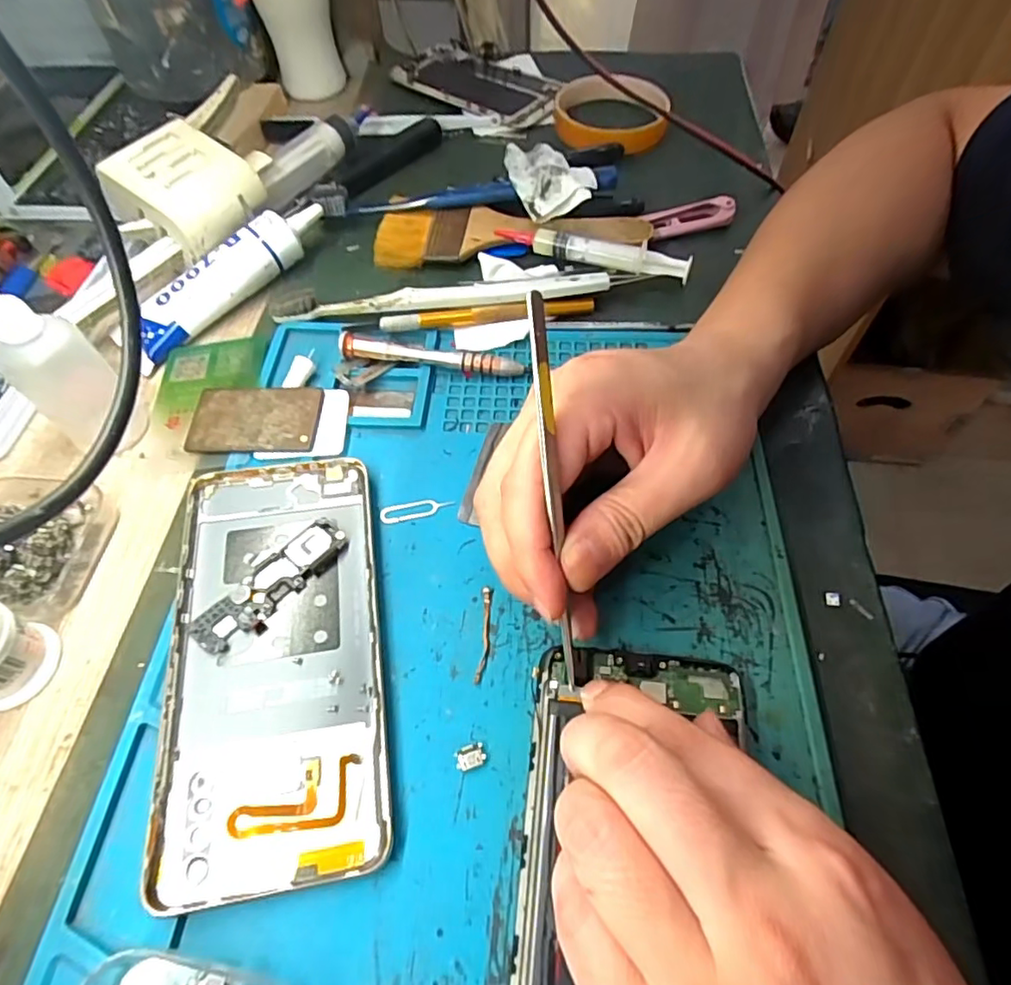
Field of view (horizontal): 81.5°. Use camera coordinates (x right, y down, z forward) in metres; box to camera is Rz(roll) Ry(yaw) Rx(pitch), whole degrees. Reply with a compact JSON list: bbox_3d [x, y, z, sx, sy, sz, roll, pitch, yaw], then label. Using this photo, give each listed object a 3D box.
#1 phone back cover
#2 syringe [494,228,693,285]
[{"bbox_3d":[-0.087,0.057,0.224,0.075,0.012,0.160,-9,59,-5],"label":"phone back cover"},{"bbox_3d":[0.049,-0.139,0.335,0.112,0.014,0.012,18,60,12],"label":"syringe"}]

